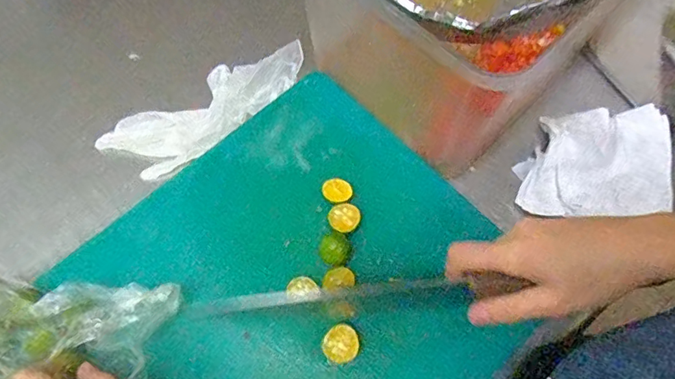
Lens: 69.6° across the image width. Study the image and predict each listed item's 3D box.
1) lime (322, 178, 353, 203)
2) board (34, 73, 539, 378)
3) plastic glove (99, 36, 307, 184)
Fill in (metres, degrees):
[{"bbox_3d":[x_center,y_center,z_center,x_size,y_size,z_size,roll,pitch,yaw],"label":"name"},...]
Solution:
[{"bbox_3d":[0.000,0.002,0.416,0.023,0.008,0.025,0,68,-1],"label":"lime"},{"bbox_3d":[-0.079,0.123,0.368,0.440,0.029,0.293,-42,75,-15],"label":"board"},{"bbox_3d":[-0.123,-0.084,0.464,0.194,0.032,0.078,-38,73,-15],"label":"plastic glove"}]

